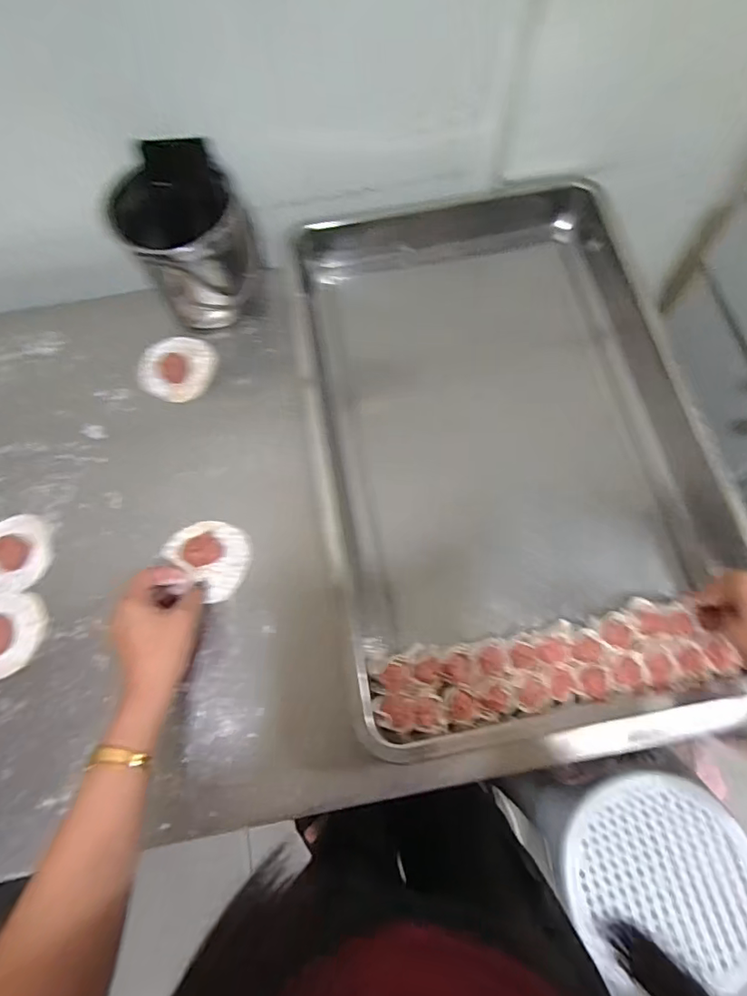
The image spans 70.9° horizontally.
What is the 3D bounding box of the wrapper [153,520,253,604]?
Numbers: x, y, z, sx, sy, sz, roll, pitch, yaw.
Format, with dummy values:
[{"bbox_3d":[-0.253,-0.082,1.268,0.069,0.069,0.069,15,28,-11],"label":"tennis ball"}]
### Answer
[{"bbox_3d":[-0.167,0.060,0.530,0.084,0.034,0.075,16,73,6],"label":"wrapper"}]

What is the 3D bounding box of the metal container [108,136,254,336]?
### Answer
[{"bbox_3d":[-0.198,-0.274,0.577,0.109,0.138,0.107,10,73,4],"label":"metal container"}]

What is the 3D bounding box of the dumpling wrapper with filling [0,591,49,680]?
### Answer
[{"bbox_3d":[-0.364,0.132,0.508,0.080,0.015,0.082,7,72,3],"label":"dumpling wrapper with filling"}]

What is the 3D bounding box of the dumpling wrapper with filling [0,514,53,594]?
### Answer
[{"bbox_3d":[-0.375,0.058,0.546,0.077,0.010,0.080,2,72,1],"label":"dumpling wrapper with filling"}]

